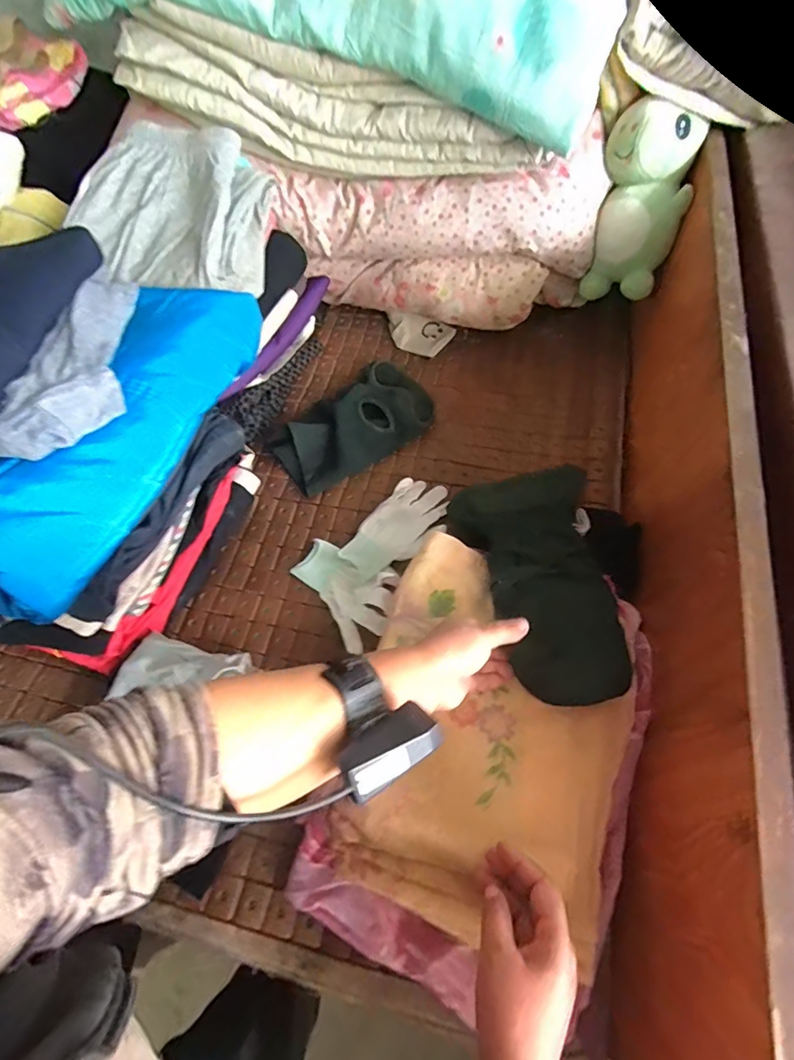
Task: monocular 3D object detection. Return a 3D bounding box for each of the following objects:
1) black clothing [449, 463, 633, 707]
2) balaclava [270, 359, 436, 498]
[{"bbox_3d":[0.170,0.051,0.550,0.139,0.080,0.285,-11,55,-3],"label":"black clothing"},{"bbox_3d":[-0.069,-0.168,0.743,0.251,0.043,0.150,-34,69,-14],"label":"balaclava"}]

